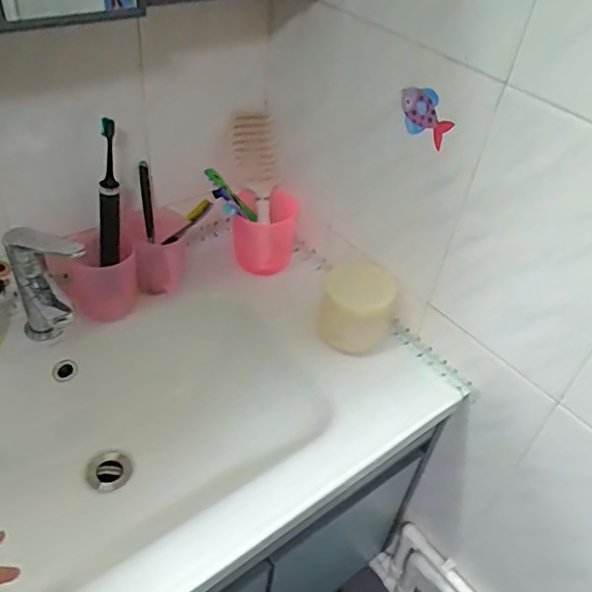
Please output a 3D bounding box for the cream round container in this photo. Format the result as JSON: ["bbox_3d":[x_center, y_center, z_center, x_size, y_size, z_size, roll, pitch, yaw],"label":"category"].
[{"bbox_3d":[0.082,0.024,0.775,0.091,0.119,0.095,2,46,-2],"label":"cream round container"}]

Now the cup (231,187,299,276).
[{"bbox_3d":[-0.045,-0.103,0.890,0.089,0.107,0.090,2,46,-2],"label":"cup"}]

